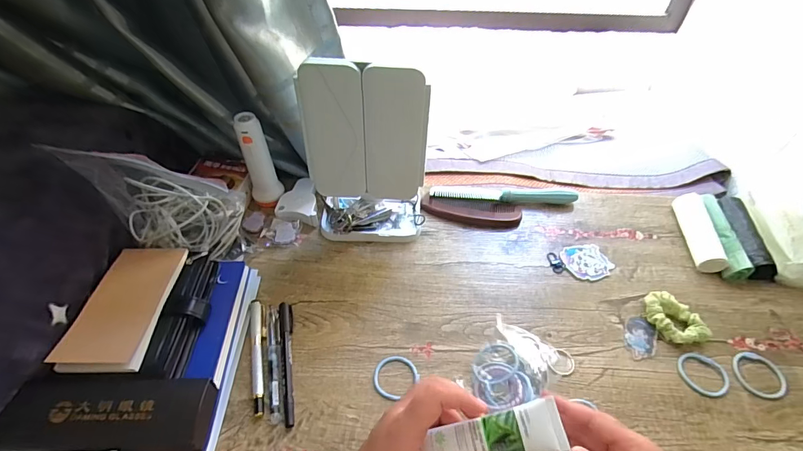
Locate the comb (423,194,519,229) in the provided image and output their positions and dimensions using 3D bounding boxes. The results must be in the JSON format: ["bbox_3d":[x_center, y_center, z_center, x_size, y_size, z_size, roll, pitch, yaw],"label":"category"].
[{"bbox_3d":[0.103,-0.020,0.586,0.143,0.005,0.047,8,48,6],"label":"comb"}]

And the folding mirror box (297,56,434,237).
[{"bbox_3d":[-0.044,-0.083,0.486,0.147,0.236,0.078,0,48,-1],"label":"folding mirror box"}]

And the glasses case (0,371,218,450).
[{"bbox_3d":[-0.245,0.164,0.340,0.161,0.041,0.062,1,48,0],"label":"glasses case"}]

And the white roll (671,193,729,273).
[{"bbox_3d":[0.415,0.007,0.551,0.031,0.028,0.130,9,48,7],"label":"white roll"}]

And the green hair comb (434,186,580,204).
[{"bbox_3d":[0.155,-0.046,0.598,0.217,0.019,0.026,3,48,2],"label":"green hair comb"}]

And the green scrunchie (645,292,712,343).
[{"bbox_3d":[0.318,0.110,0.458,0.048,0.021,0.070,-31,55,-25],"label":"green scrunchie"}]

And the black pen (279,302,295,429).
[{"bbox_3d":[-0.123,0.145,0.428,0.014,0.008,0.139,-10,48,-10],"label":"black pen"}]

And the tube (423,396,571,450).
[{"bbox_3d":[0.072,0.163,0.306,0.102,0.012,0.034,-12,48,5],"label":"tube"}]

